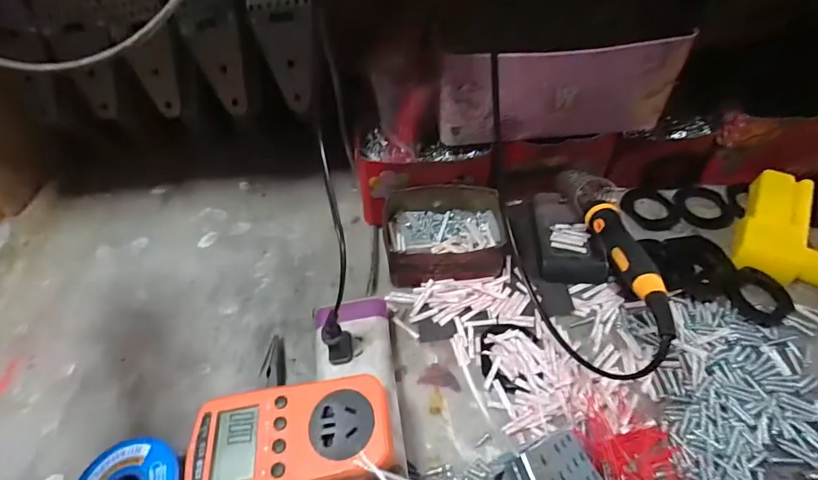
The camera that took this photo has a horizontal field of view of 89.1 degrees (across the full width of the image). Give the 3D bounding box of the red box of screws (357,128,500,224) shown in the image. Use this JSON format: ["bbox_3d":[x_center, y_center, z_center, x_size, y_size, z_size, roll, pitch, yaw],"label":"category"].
[{"bbox_3d":[0.014,-0.064,0.434,0.132,0.083,0.065,-8,51,-2],"label":"red box of screws"}]

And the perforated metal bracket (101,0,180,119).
[{"bbox_3d":[-0.287,-0.209,0.459,0.058,0.138,0.020,-15,23,-8],"label":"perforated metal bracket"}]

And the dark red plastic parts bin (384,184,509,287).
[{"bbox_3d":[0.036,-0.005,0.404,0.118,0.049,0.103,-8,51,-2],"label":"dark red plastic parts bin"}]

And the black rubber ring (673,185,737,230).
[{"bbox_3d":[0.311,-0.035,0.437,0.054,0.010,0.054,-2,51,3],"label":"black rubber ring"}]

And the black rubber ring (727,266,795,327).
[{"bbox_3d":[0.309,0.049,0.364,0.048,0.008,0.047,-2,51,3],"label":"black rubber ring"}]

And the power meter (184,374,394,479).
[{"bbox_3d":[-0.076,0.131,0.273,0.126,0.032,0.066,-8,51,-2],"label":"power meter"}]

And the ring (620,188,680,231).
[{"bbox_3d":[0.258,-0.033,0.443,0.049,0.011,0.058,-24,53,-14],"label":"ring"}]

